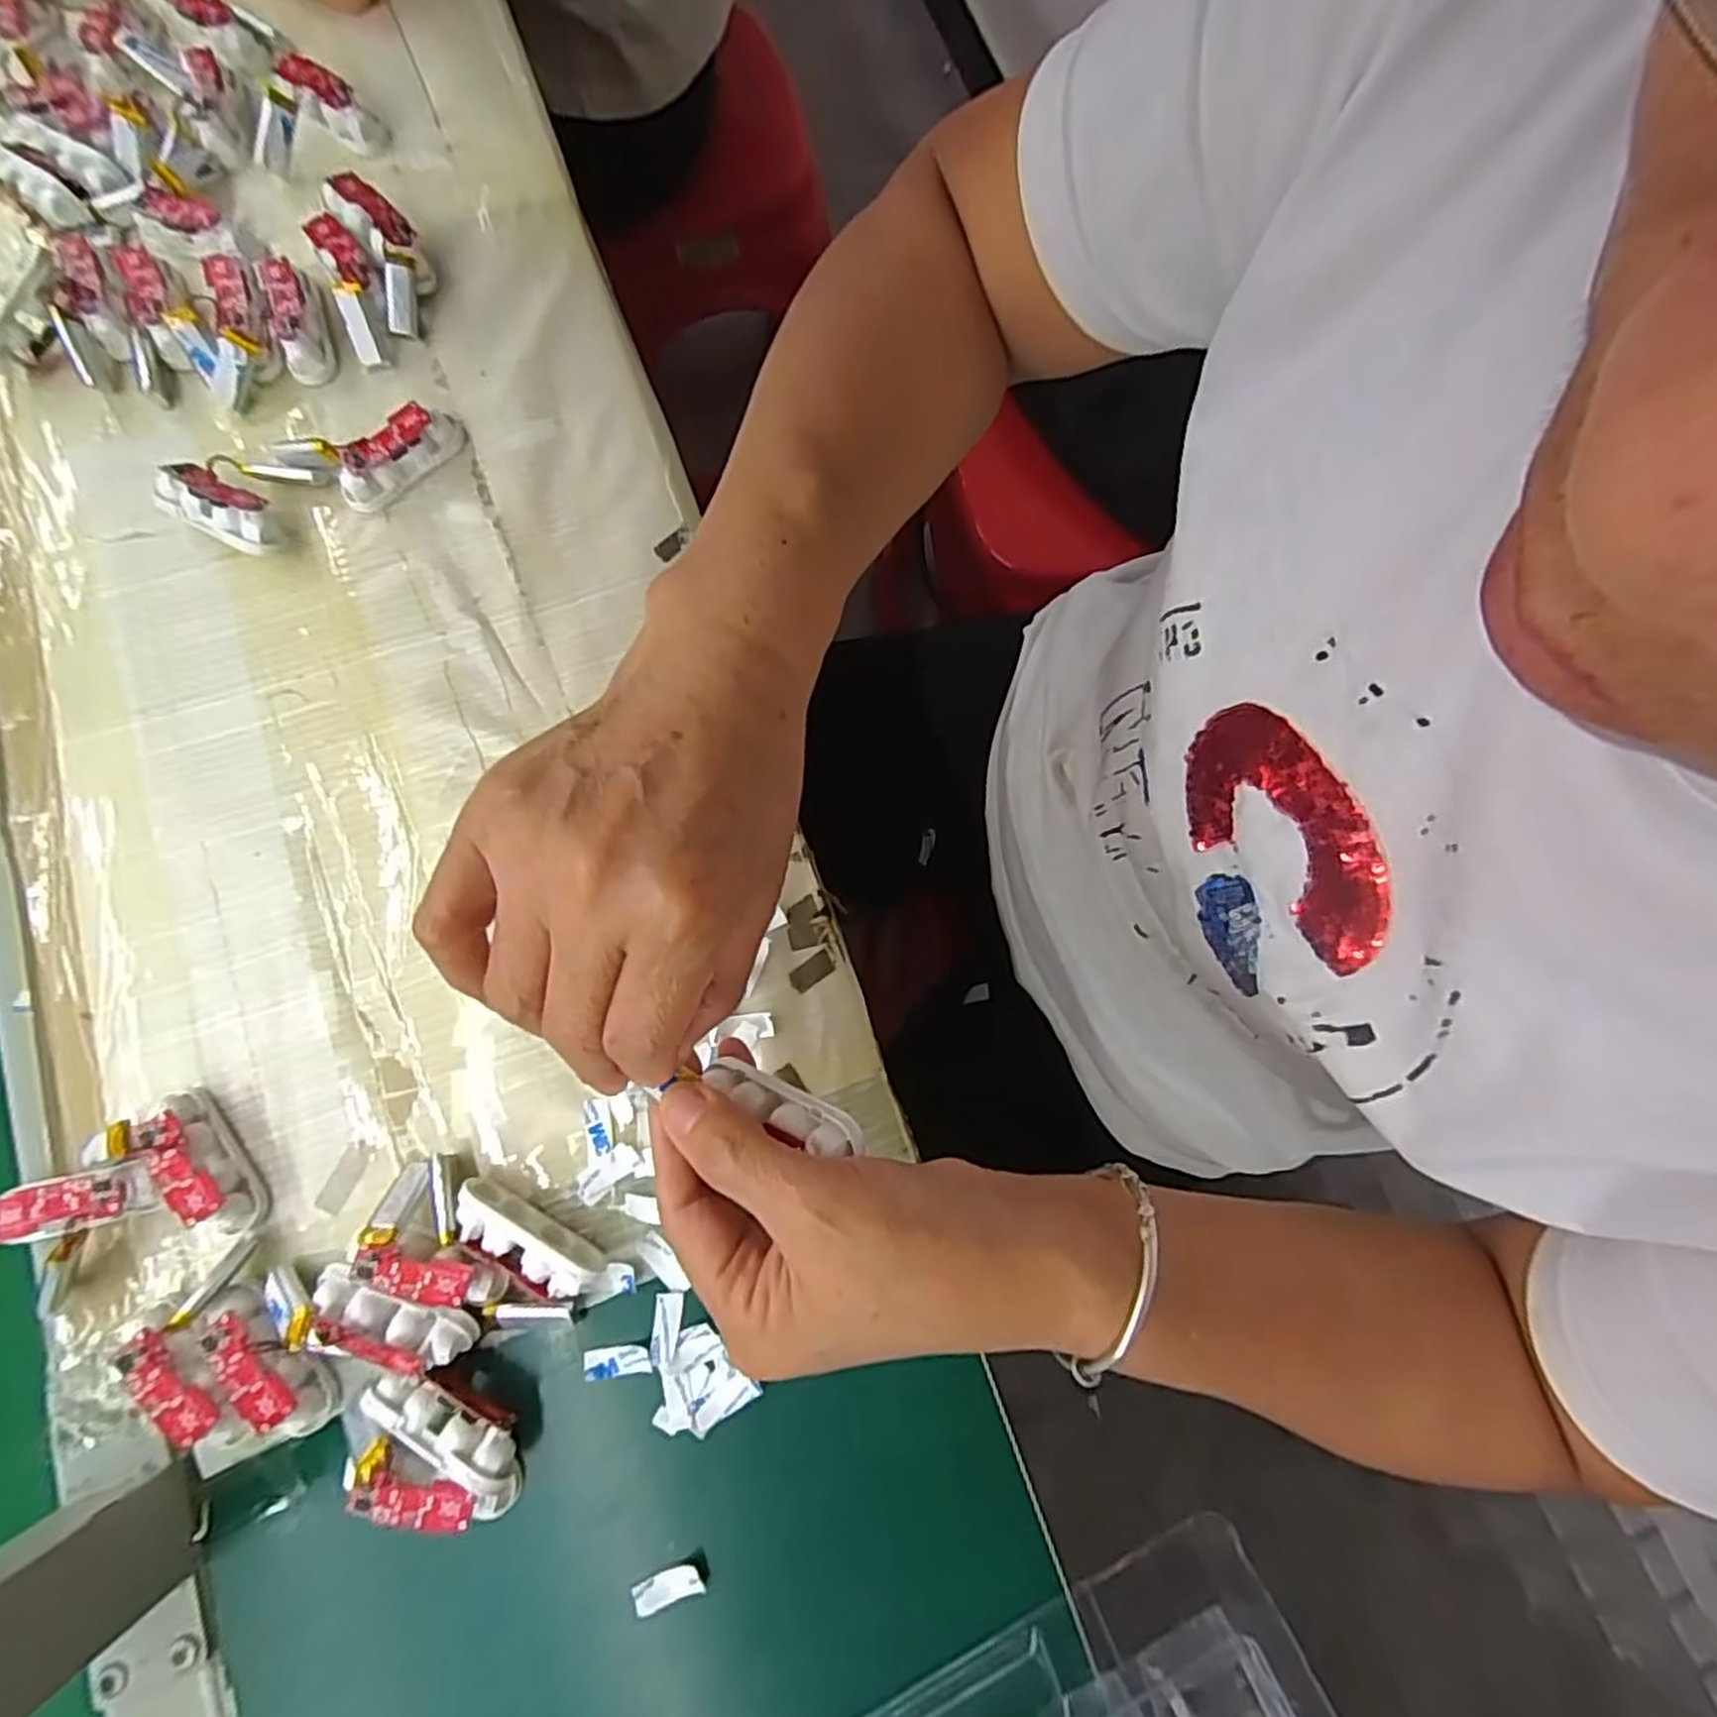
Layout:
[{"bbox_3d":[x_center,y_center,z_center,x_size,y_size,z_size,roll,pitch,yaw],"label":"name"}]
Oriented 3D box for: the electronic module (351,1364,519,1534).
[{"bbox_3d":[-0.156,0.217,0.293,0.065,0.026,0.047,7,79,1],"label":"electronic module"}]

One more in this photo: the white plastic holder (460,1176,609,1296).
[{"bbox_3d":[-0.129,0.149,0.308,0.061,0.018,0.023,31,80,5],"label":"white plastic holder"}]

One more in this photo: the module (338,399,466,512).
[{"bbox_3d":[-0.215,-0.189,0.369,0.062,0.021,0.019,-41,82,-8],"label":"module"}]

